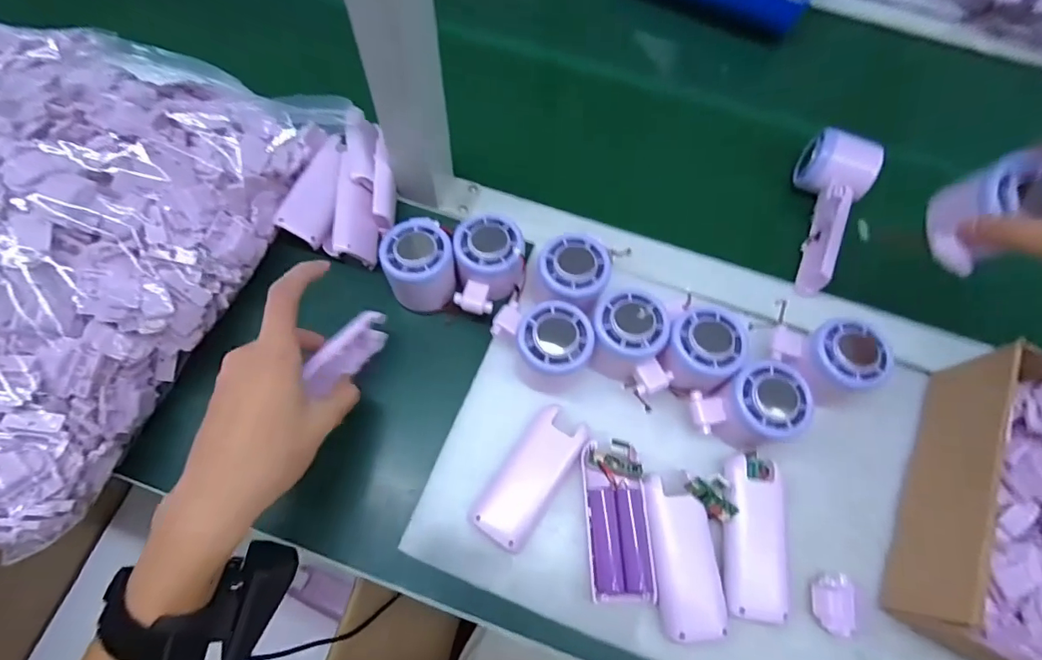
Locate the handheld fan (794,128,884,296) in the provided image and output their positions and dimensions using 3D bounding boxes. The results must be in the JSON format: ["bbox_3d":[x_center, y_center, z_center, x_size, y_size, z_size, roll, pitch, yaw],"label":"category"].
[{"bbox_3d":[0.270,-0.107,0.456,0.060,0.052,0.148,26,69,9],"label":"handheld fan"}]

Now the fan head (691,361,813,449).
[{"bbox_3d":[0.166,0.059,0.370,0.071,0.051,0.050,-17,69,-9],"label":"fan head"}]

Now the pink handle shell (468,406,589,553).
[{"bbox_3d":[0.006,0.105,0.363,0.043,0.012,0.100,32,70,11],"label":"pink handle shell"}]

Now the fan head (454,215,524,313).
[{"bbox_3d":[-0.024,-0.049,0.421,0.060,0.058,0.077,1,67,-2],"label":"fan head"}]

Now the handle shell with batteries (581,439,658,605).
[{"bbox_3d":[0.067,0.131,0.351,0.042,0.023,0.103,-1,67,-3],"label":"handle shell with batteries"}]

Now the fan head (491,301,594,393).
[{"bbox_3d":[0.017,0.005,0.380,0.055,0.047,0.074,-31,72,-14],"label":"fan head"}]

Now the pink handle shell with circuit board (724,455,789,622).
[{"bbox_3d":[0.163,0.143,0.356,0.042,0.023,0.106,7,67,1],"label":"pink handle shell with circuit board"}]

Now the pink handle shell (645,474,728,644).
[{"bbox_3d":[0.112,0.155,0.348,0.042,0.018,0.098,-1,67,-3],"label":"pink handle shell"}]

